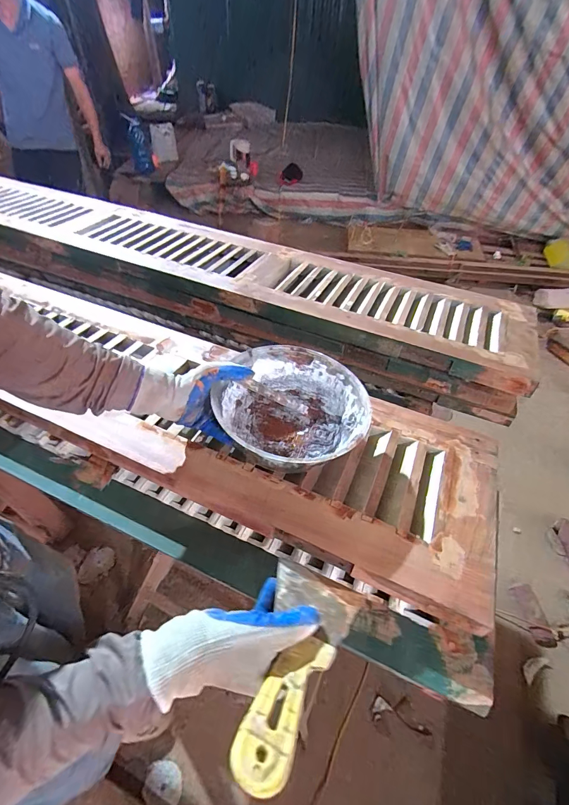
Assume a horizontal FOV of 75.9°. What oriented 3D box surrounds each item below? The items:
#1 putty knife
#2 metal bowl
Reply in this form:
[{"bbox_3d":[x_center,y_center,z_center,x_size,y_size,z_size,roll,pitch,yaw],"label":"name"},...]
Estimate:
[{"bbox_3d":[0.007,0.217,0.312,0.082,0.010,0.191,20,16,13],"label":"putty knife"},{"bbox_3d":[0.012,0.013,0.514,0.195,0.071,0.201,3,45,-3],"label":"metal bowl"}]

